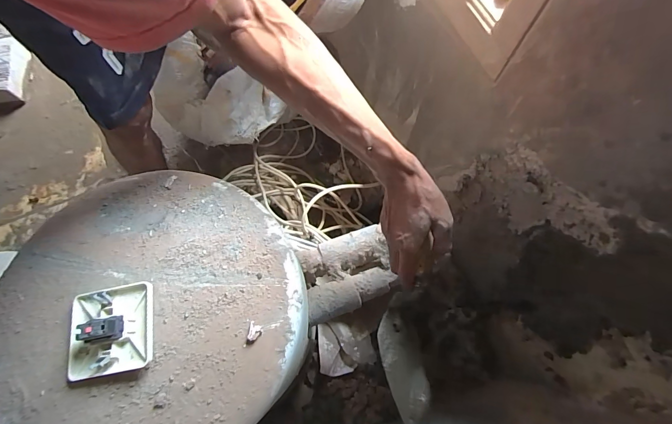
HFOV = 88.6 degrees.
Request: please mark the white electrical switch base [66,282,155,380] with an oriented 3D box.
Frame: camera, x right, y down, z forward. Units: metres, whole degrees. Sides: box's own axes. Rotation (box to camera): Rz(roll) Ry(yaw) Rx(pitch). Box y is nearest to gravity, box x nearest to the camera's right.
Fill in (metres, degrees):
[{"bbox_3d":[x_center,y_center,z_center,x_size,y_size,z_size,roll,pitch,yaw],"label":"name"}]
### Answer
[{"bbox_3d":[-0.221,0.113,0.331,0.083,0.042,0.079,0,71,0],"label":"white electrical switch base"}]

